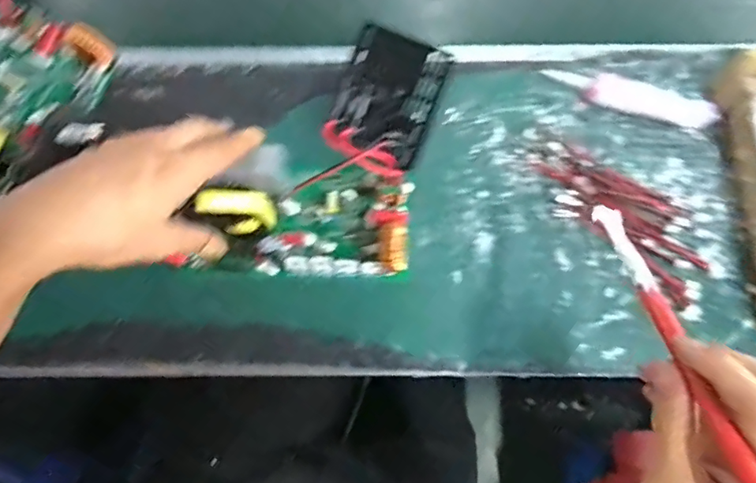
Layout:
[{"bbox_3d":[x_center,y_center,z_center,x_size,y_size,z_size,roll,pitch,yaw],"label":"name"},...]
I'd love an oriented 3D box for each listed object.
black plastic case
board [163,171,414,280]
[{"bbox_3d":[0.010,-0.112,0.400,0.073,0.026,0.090,18,101,-15],"label":"black plastic case"},{"bbox_3d":[-0.058,-0.018,0.413,0.163,0.058,0.093,-1,75,-3],"label":"board"}]

